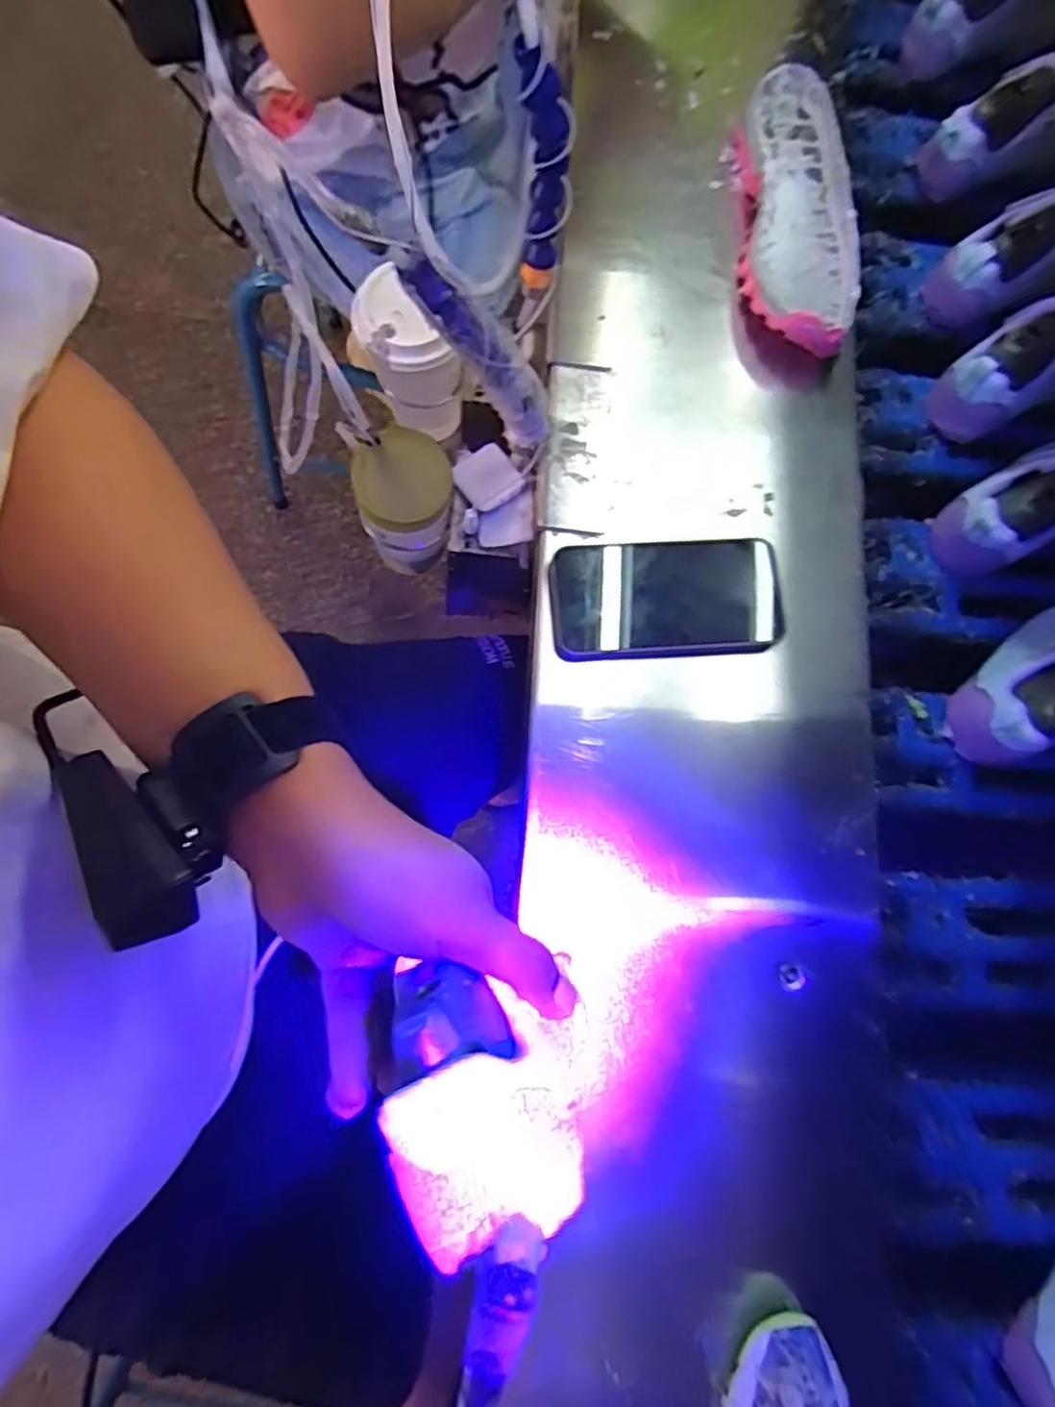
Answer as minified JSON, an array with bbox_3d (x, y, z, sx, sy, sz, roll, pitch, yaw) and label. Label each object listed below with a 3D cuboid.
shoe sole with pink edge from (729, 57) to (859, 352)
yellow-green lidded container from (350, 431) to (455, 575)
[{"bbox_3d":[0.218,-0.390,0.539,0.096,0.038,0.249,2,76,-1],"label":"shoe sole with pink edge"},{"bbox_3d":[-0.097,-0.154,0.554,0.075,0.127,0.070,-15,77,-5],"label":"yellow-green lidded container"}]

